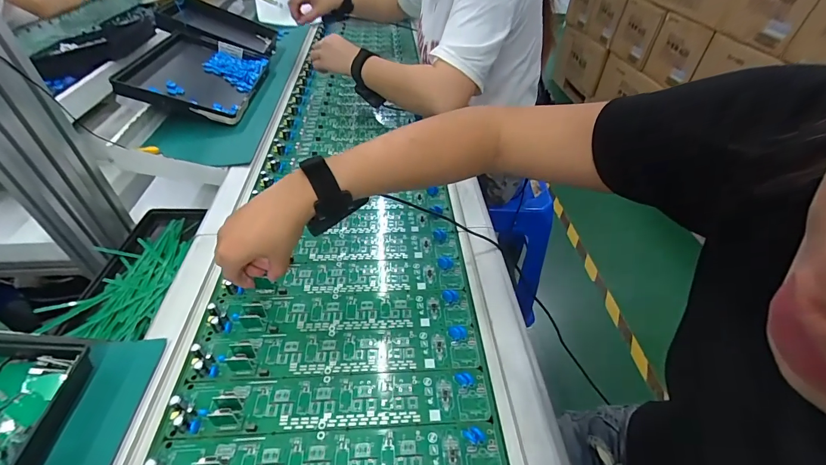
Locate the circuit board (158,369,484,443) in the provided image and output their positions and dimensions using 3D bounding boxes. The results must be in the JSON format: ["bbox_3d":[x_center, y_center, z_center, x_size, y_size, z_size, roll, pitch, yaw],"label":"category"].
[{"bbox_3d":[-0.072,0.154,0.340,0.282,0.012,0.048,0,44,-5],"label":"circuit board"}]

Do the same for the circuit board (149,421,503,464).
[{"bbox_3d":[-0.069,0.189,0.307,0.281,0.014,0.050,0,44,-5],"label":"circuit board"}]

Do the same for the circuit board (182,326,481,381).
[{"bbox_3d":[-0.075,0.115,0.369,0.276,0.015,0.047,0,44,-5],"label":"circuit board"}]

